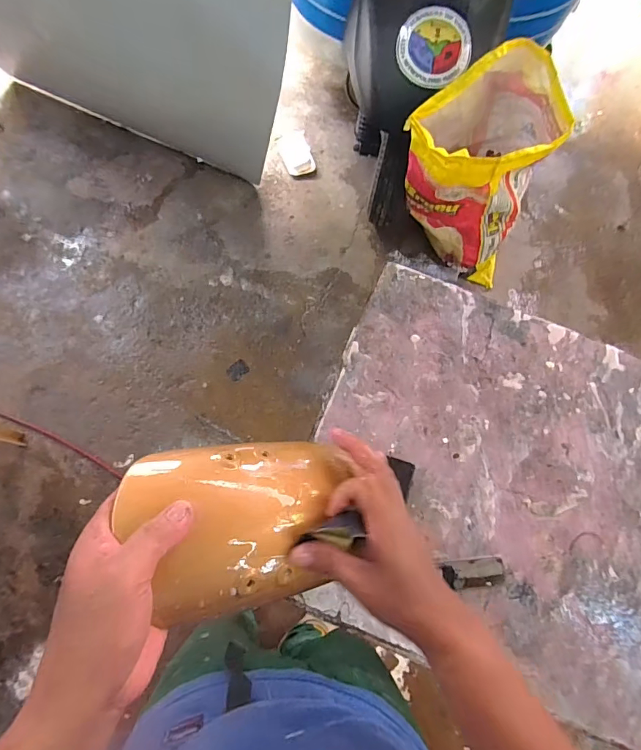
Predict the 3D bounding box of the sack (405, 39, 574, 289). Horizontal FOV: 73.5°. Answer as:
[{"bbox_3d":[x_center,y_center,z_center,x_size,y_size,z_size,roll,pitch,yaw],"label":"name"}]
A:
[{"bbox_3d":[0.451,-0.570,1.334,0.390,0.664,0.406,34,74,7],"label":"sack"}]

